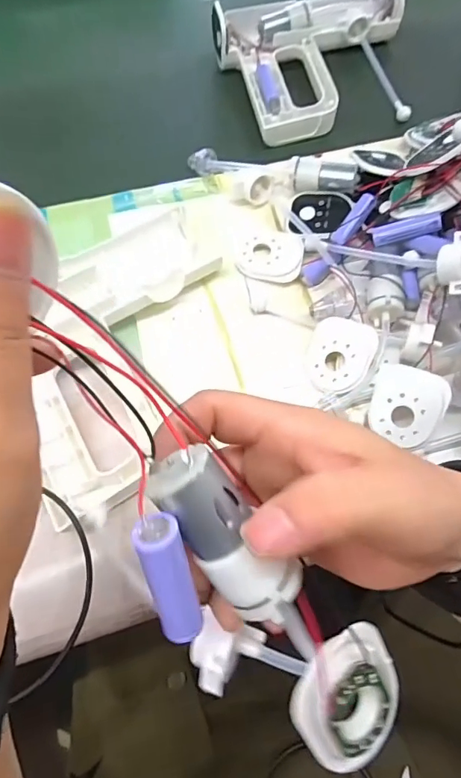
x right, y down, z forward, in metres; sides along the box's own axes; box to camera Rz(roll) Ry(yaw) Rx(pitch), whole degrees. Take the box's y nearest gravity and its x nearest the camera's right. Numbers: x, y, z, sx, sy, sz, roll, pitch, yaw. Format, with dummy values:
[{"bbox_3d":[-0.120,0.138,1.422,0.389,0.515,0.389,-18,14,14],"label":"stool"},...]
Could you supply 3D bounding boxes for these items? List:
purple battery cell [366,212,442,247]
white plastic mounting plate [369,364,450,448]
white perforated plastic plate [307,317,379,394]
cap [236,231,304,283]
[{"bbox_3d":[0.135,-0.123,0.372,0.051,0.010,0.014,-7,63,26],"label":"purple battery cell"},{"bbox_3d":[0.124,0.010,0.338,0.051,0.010,0.051,-3,83,24],"label":"white plastic mounting plate"},{"bbox_3d":[0.083,-0.024,0.368,0.048,0.012,0.056,18,82,20],"label":"white perforated plastic plate"},{"bbox_3d":[0.034,-0.114,0.408,0.055,0.010,0.043,15,66,6],"label":"cap"}]

